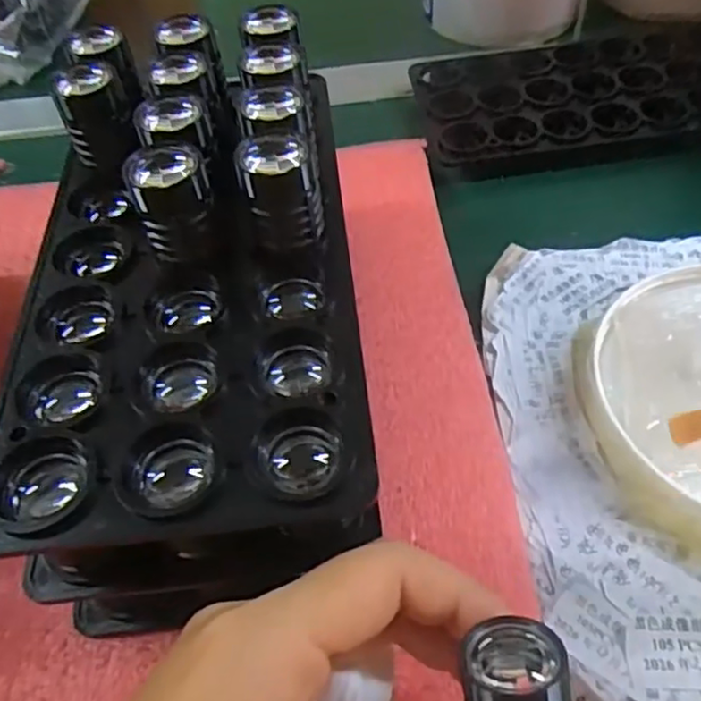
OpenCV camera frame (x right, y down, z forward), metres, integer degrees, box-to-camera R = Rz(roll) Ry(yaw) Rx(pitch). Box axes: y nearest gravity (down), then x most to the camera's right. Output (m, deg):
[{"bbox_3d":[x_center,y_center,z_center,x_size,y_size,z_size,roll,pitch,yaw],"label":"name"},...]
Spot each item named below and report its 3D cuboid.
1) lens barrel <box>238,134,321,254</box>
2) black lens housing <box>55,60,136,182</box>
[{"bbox_3d":[-0.021,-0.049,0.197,0.021,0.029,0.025,-11,52,-4],"label":"lens barrel"},{"bbox_3d":[-0.087,-0.080,0.228,0.021,0.033,0.018,-20,53,-11],"label":"black lens housing"}]

